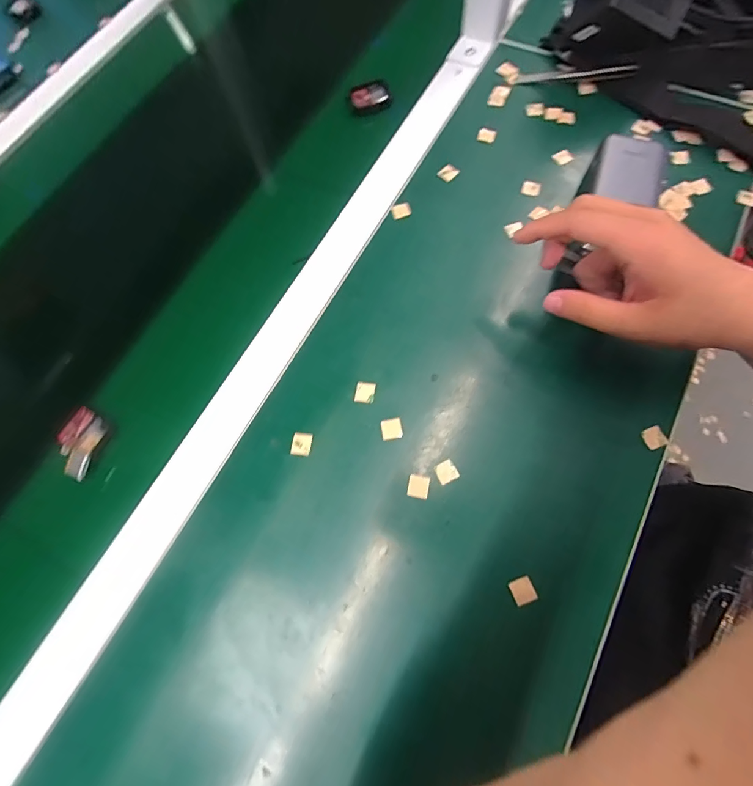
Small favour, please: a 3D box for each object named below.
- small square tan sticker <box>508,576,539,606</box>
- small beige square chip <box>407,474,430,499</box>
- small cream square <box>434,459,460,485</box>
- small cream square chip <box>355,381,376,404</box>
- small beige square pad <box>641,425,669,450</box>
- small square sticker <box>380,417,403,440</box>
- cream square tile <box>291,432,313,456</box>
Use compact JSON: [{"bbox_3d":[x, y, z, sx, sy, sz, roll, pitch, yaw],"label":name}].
[{"bbox_3d":[0.103,0.138,0.278,0.016,0.004,0.016,-23,71,-3],"label":"small square tan sticker"},{"bbox_3d":[0.032,0.071,0.305,0.016,0.004,0.017,10,73,8],"label":"small beige square chip"},{"bbox_3d":[0.054,0.060,0.307,0.015,0.004,0.015,-27,68,-9],"label":"small cream square"},{"bbox_3d":[-0.009,-0.001,0.331,0.016,0.004,0.018,9,73,8],"label":"small cream square chip"},{"bbox_3d":[0.215,0.034,0.309,0.016,0.004,0.015,-25,72,1],"label":"small beige square pad"},{"bbox_3d":[0.012,0.029,0.321,0.016,0.004,0.017,-8,69,-9],"label":"small square sticker"},{"bbox_3d":[-0.060,0.041,0.320,0.016,0.004,0.019,7,72,7],"label":"cream square tile"}]

